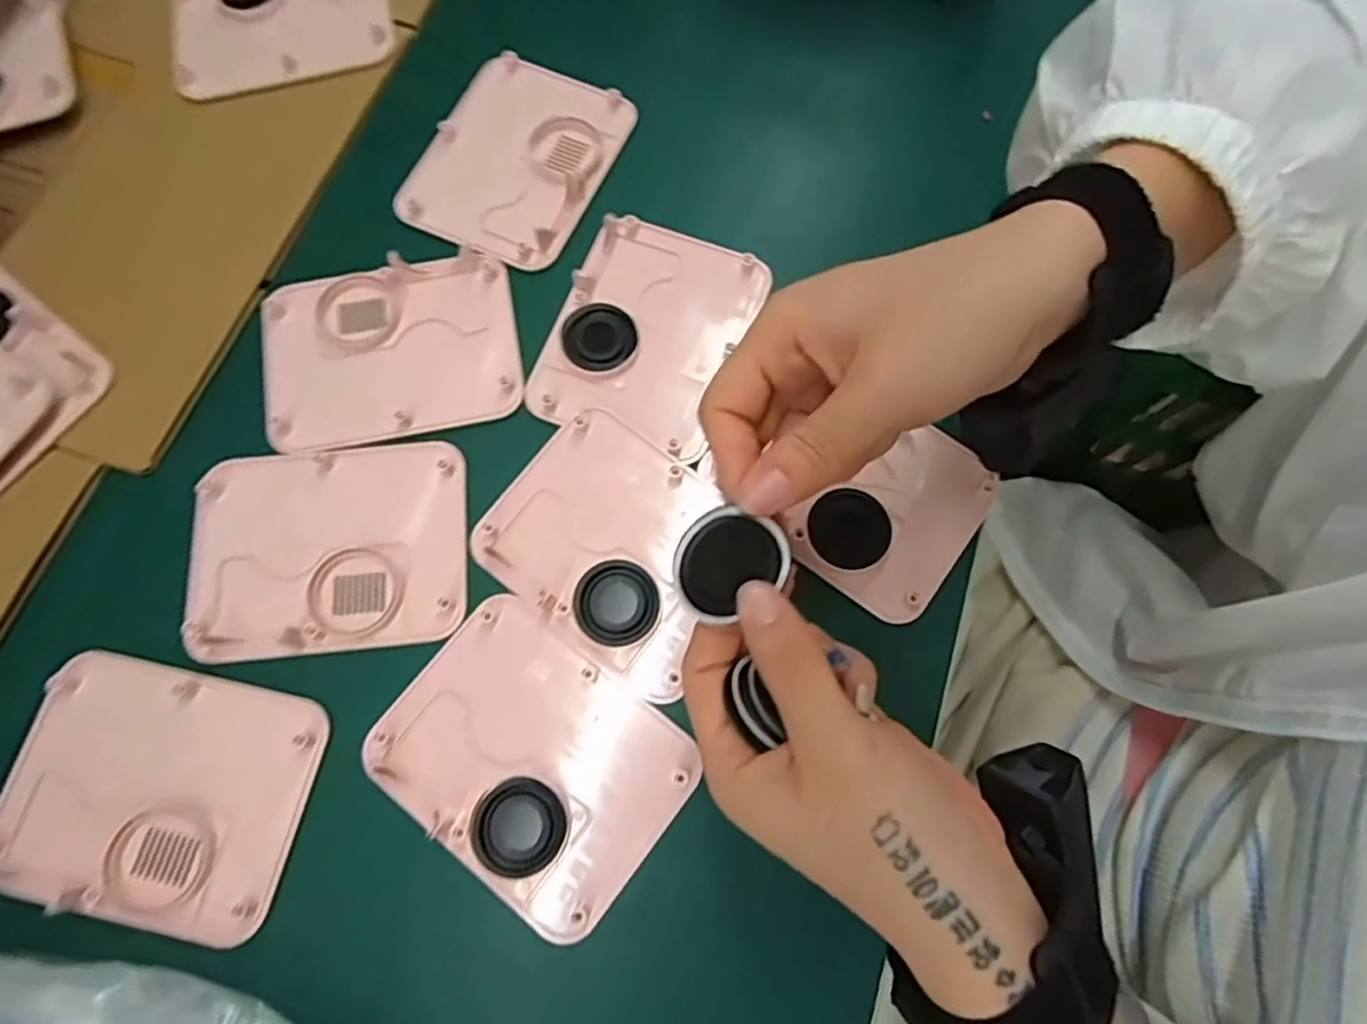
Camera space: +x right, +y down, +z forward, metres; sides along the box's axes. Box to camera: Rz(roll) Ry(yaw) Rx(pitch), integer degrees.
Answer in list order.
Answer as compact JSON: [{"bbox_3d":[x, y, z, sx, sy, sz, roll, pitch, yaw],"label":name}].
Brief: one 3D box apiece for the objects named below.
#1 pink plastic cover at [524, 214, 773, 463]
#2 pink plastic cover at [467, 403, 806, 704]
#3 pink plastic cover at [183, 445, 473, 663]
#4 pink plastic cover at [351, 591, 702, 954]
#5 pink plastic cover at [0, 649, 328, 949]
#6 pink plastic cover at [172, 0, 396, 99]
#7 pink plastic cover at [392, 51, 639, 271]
[{"bbox_3d":[-0.017,-0.095,0.358,0.092,0.009,0.123,20,74,5],"label":"pink plastic cover"},{"bbox_3d":[-0.029,0.016,0.326,0.120,0.008,0.096,36,76,9],"label":"pink plastic cover"},{"bbox_3d":[-0.166,0.015,0.325,0.122,0.009,0.095,-5,74,-2],"label":"pink plastic cover"},{"bbox_3d":[-0.065,0.106,0.300,0.124,0.007,0.095,36,76,9],"label":"pink plastic cover"},{"bbox_3d":[-0.224,0.118,0.294,0.122,0.008,0.097,12,74,3],"label":"pink plastic cover"},{"bbox_3d":[-0.239,-0.294,0.414,0.126,0.014,0.093,-13,74,-4],"label":"pink plastic cover"},{"bbox_3d":[-0.092,-0.200,0.390,0.096,0.012,0.126,21,74,6],"label":"pink plastic cover"}]

